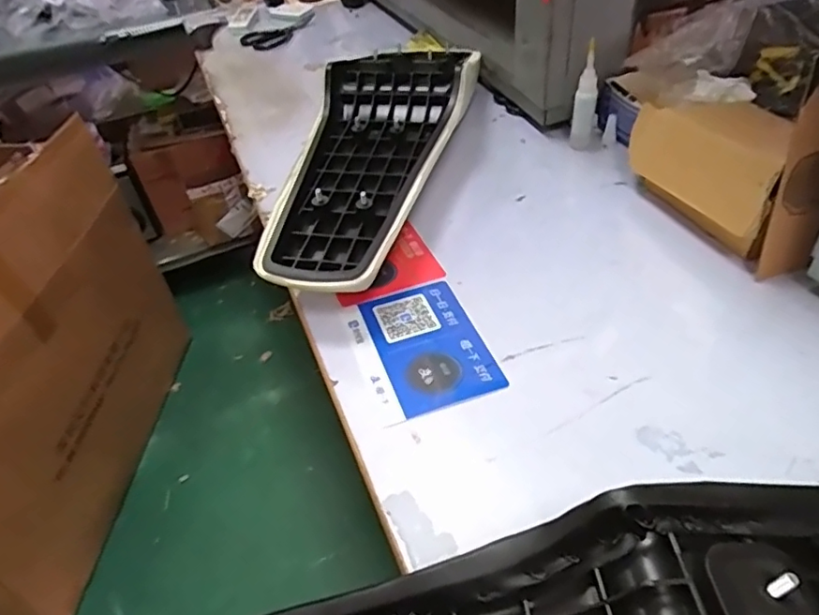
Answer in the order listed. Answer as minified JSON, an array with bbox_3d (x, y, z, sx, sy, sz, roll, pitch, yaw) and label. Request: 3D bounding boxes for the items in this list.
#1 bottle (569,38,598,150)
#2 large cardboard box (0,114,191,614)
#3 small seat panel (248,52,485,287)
[{"bbox_3d":[0.239,-0.283,0.778,0.027,0.131,0.030,14,46,22],"label":"bottle"},{"bbox_3d":[-0.848,0.123,1.201,0.410,0.665,0.834,-7,42,0],"label":"large cardboard box"},{"bbox_3d":[-0.036,-0.185,0.681,0.192,0.064,0.443,2,43,10],"label":"small seat panel"}]

